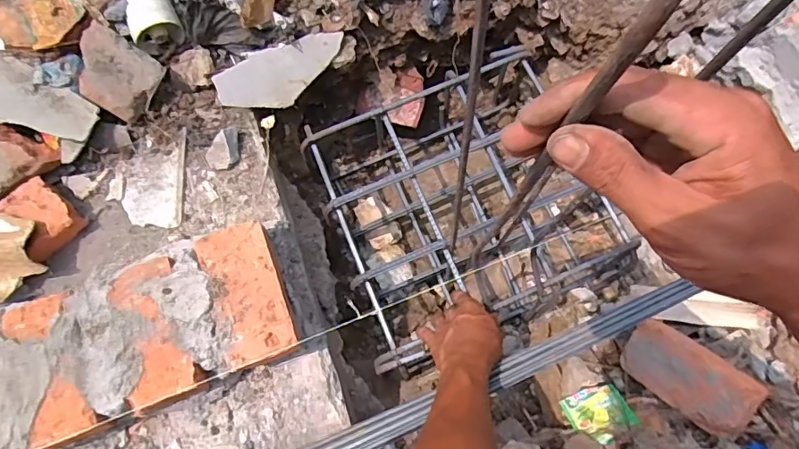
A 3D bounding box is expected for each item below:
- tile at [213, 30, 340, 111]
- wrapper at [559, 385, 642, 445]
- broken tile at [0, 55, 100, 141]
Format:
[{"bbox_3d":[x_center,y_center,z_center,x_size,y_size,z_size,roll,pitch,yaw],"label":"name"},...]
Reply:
[{"bbox_3d":[-0.164,-0.213,0.721,0.187,0.008,0.076,-27,117,-15],"label":"tile"},{"bbox_3d":[0.263,0.248,0.665,0.072,0.009,0.079,-32,32,5],"label":"wrapper"},{"bbox_3d":[-0.473,-0.157,0.640,0.175,0.023,0.080,29,74,10],"label":"broken tile"}]

